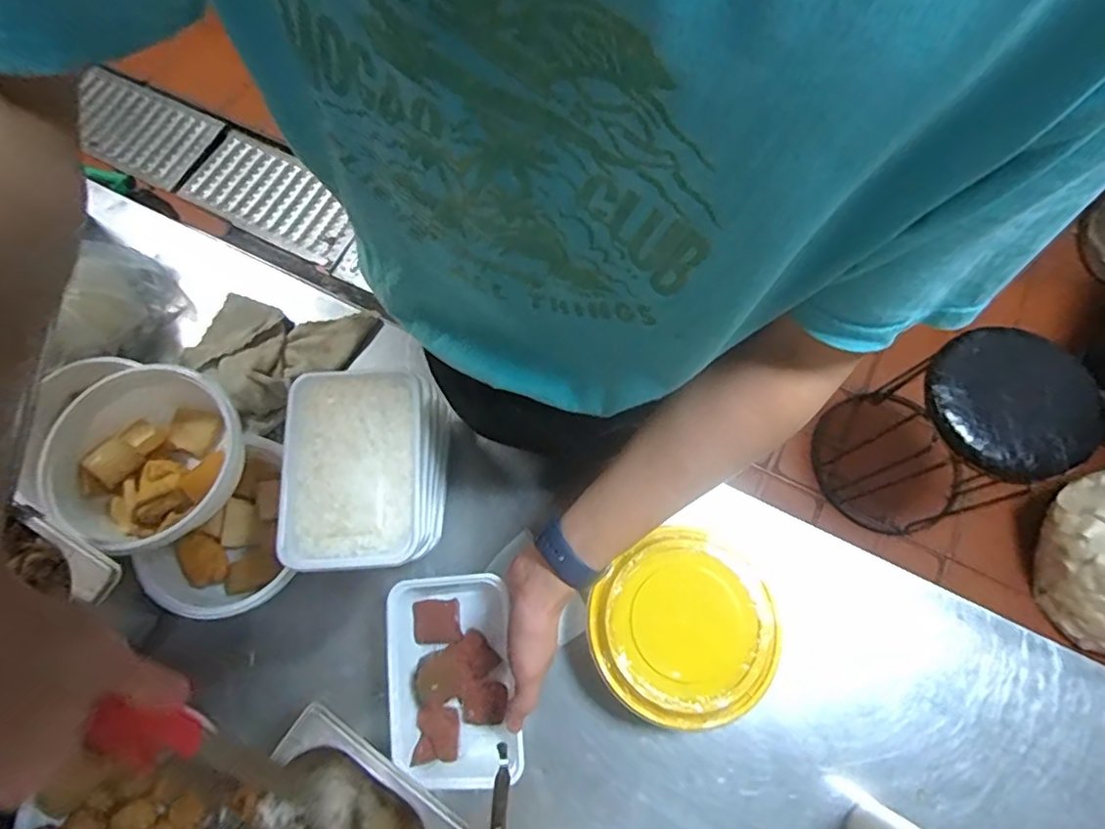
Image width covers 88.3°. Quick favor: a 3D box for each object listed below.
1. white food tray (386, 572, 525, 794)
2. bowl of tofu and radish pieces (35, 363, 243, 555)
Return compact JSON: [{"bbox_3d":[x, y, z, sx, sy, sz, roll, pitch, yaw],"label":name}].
[{"bbox_3d":[-0.089,0.227,0.491,0.105,0.046,0.165,-9,71,-3],"label":"white food tray"},{"bbox_3d":[-0.365,0.042,0.525,0.157,0.058,0.160,0,71,0],"label":"bowl of tofu and radish pieces"}]

